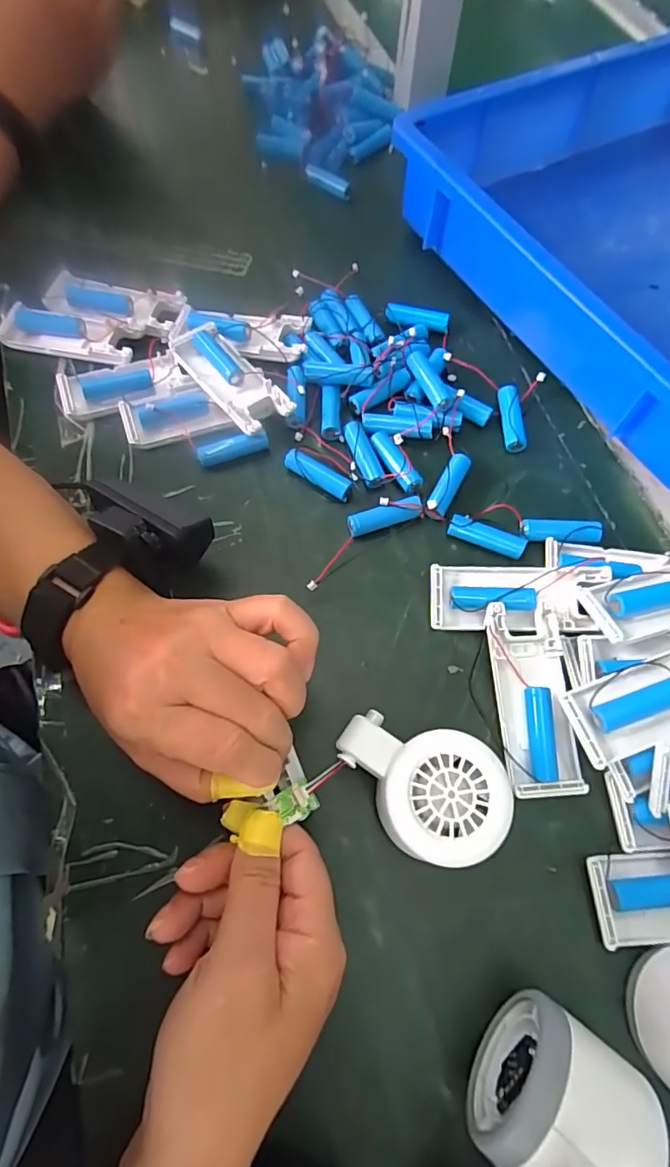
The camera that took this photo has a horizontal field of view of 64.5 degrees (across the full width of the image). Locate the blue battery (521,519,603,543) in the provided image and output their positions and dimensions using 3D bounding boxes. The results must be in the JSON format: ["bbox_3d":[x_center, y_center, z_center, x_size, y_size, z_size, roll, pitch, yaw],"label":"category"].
[{"bbox_3d":[0.148,-0.032,0.348,0.050,0.016,0.014,0,66,0],"label":"blue battery"}]

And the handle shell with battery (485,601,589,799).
[{"bbox_3d":[0.113,0.064,0.299,0.043,0.024,0.102,-5,66,-3],"label":"handle shell with battery"}]

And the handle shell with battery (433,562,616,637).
[{"bbox_3d":[0.109,0.010,0.323,0.101,0.022,0.039,3,66,1],"label":"handle shell with battery"}]

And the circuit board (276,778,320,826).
[{"bbox_3d":[-0.018,0.103,0.250,0.017,0.006,0.015,-29,69,-10],"label":"circuit board"}]

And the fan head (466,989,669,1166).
[{"bbox_3d":[0.090,0.206,0.202,0.054,0.078,0.059,33,70,13],"label":"fan head"}]

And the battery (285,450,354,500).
[{"bbox_3d":[-0.011,-0.076,0.363,0.049,0.013,0.014,31,69,12],"label":"battery"}]

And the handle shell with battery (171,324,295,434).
[{"bbox_3d":[-0.076,-0.146,0.386,0.039,0.024,0.103,-38,72,-16],"label":"handle shell with battery"}]

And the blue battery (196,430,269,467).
[{"bbox_3d":[-0.071,-0.094,0.367,0.049,0.015,0.011,-15,67,-7],"label":"blue battery"}]

